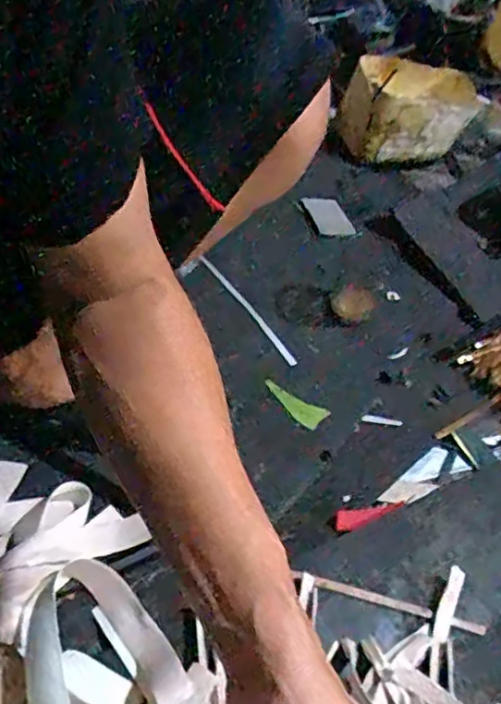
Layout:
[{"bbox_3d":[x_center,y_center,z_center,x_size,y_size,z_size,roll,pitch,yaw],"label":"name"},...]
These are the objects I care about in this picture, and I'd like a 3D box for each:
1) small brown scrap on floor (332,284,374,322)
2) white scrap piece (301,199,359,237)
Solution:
[{"bbox_3d":[0.130,-0.062,0.781,0.056,0.010,0.049,-31,59,-25],"label":"small brown scrap on floor"},{"bbox_3d":[0.108,-0.188,0.858,0.048,0.007,0.084,-15,54,-16],"label":"white scrap piece"}]

